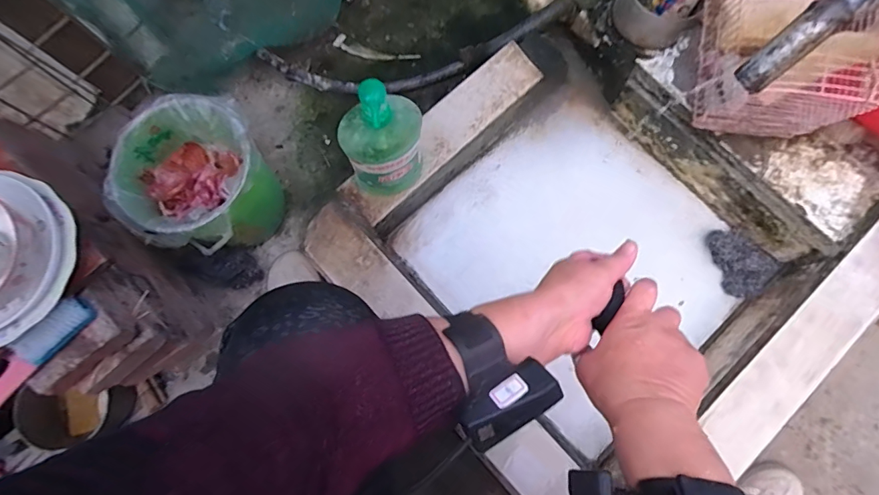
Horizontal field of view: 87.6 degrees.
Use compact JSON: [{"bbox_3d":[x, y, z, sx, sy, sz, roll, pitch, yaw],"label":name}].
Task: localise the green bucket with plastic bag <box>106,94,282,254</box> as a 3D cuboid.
[{"bbox_3d":[-0.380,-0.105,0.771,0.206,0.199,0.229,6,80,1],"label":"green bucket with plastic bag"}]

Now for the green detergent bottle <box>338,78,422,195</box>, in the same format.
[{"bbox_3d":[-0.080,-0.152,0.663,0.120,0.269,0.083,-27,81,-5],"label":"green detergent bottle"}]

